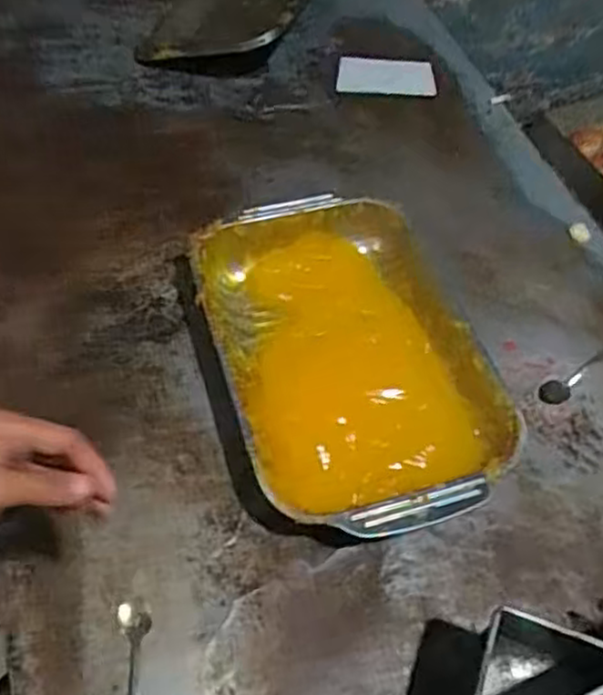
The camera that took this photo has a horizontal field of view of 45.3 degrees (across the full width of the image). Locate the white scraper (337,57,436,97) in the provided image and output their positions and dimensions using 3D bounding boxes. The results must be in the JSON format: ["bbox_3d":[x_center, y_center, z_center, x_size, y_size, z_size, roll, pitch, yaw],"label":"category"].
[{"bbox_3d":[0.134,-0.431,1.142,0.153,0.009,0.079,1,54,-2],"label":"white scraper"}]

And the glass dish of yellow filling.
[{"bbox_3d":[0.050,0.005,0.798,0.275,0.067,0.432,-14,56,-13],"label":"glass dish of yellow filling"}]

